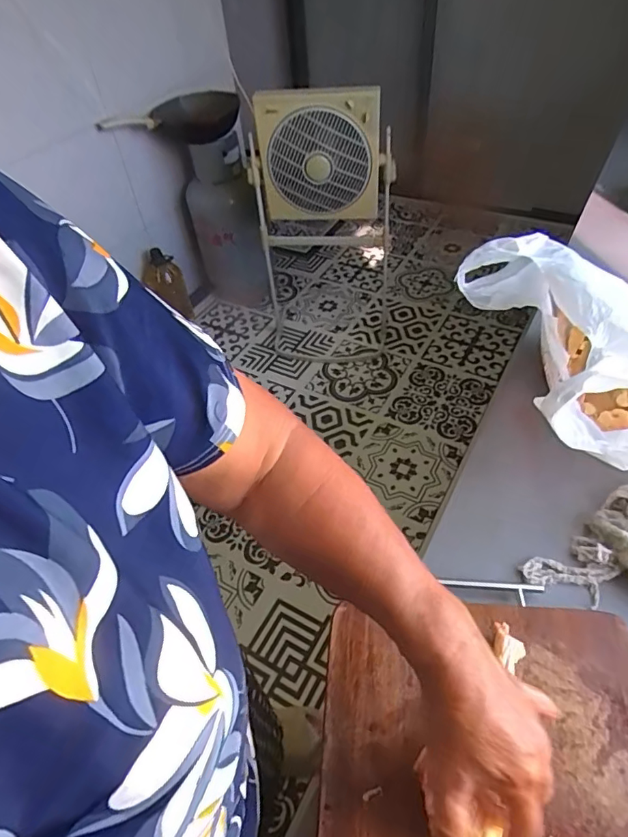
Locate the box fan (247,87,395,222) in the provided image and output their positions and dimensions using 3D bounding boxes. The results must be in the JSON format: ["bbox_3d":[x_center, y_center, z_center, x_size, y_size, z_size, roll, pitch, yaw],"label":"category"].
[{"bbox_3d":[0.019,-0.822,1.593,0.443,0.378,0.107,-1,48,5],"label":"box fan"}]

